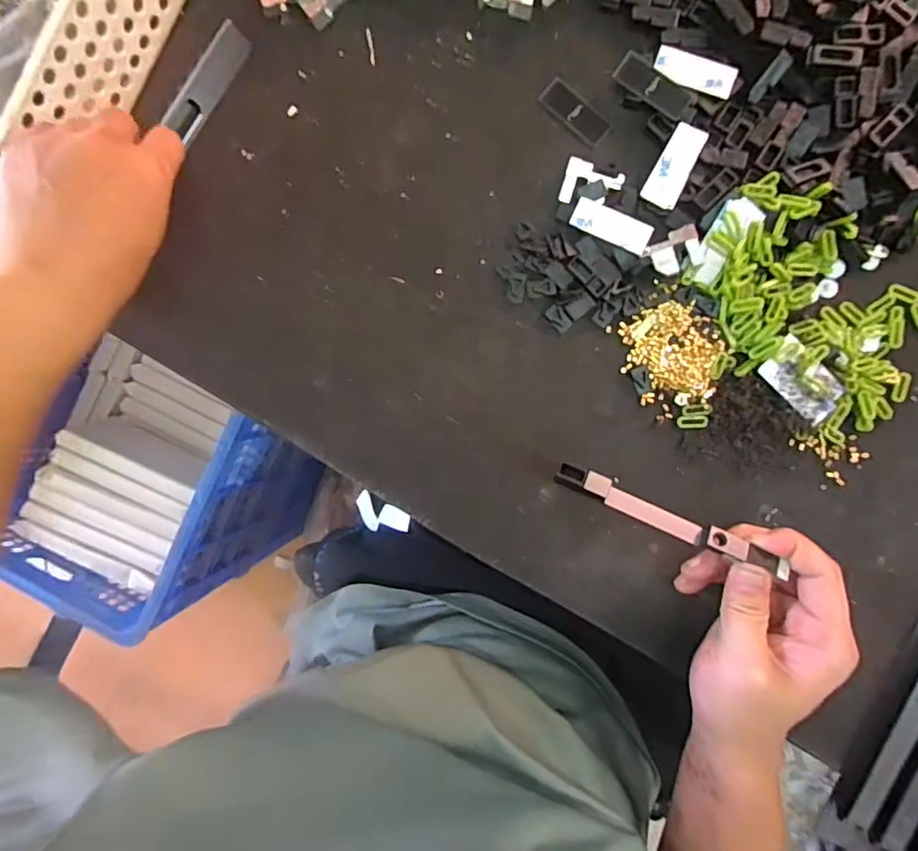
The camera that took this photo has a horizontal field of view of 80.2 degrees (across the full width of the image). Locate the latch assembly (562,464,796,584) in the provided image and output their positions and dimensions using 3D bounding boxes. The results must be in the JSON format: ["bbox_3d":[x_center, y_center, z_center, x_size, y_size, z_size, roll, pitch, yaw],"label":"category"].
[{"bbox_3d":[0.121,0.055,0.319,0.135,0.011,0.015,24,94,7],"label":"latch assembly"}]

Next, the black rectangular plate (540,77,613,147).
[{"bbox_3d":[0.079,-0.212,0.369,0.052,0.004,0.020,45,96,3],"label":"black rectangular plate"}]

